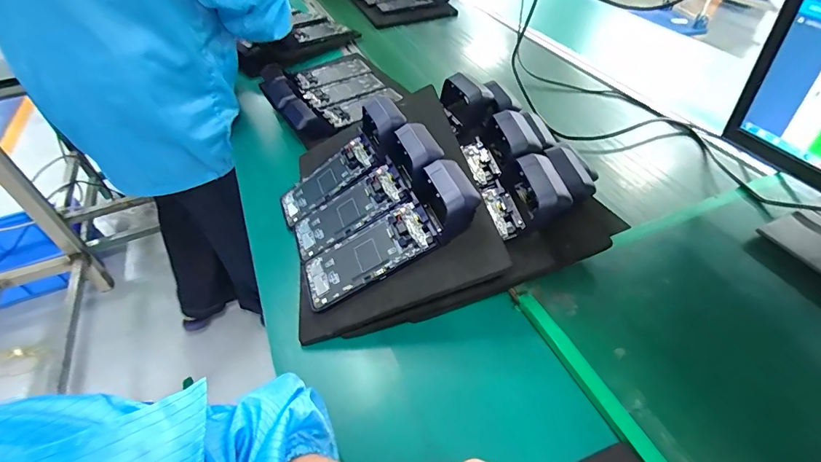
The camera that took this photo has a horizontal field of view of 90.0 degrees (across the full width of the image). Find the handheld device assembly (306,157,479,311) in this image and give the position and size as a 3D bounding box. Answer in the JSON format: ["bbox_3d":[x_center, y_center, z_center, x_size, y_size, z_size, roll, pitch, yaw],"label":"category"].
[{"bbox_3d":[-0.026,0.010,0.473,0.224,0.054,0.080,-34,47,10],"label":"handheld device assembly"}]

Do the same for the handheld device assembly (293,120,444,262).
[{"bbox_3d":[-0.054,-0.042,0.525,0.219,0.052,0.088,-38,48,11],"label":"handheld device assembly"}]

